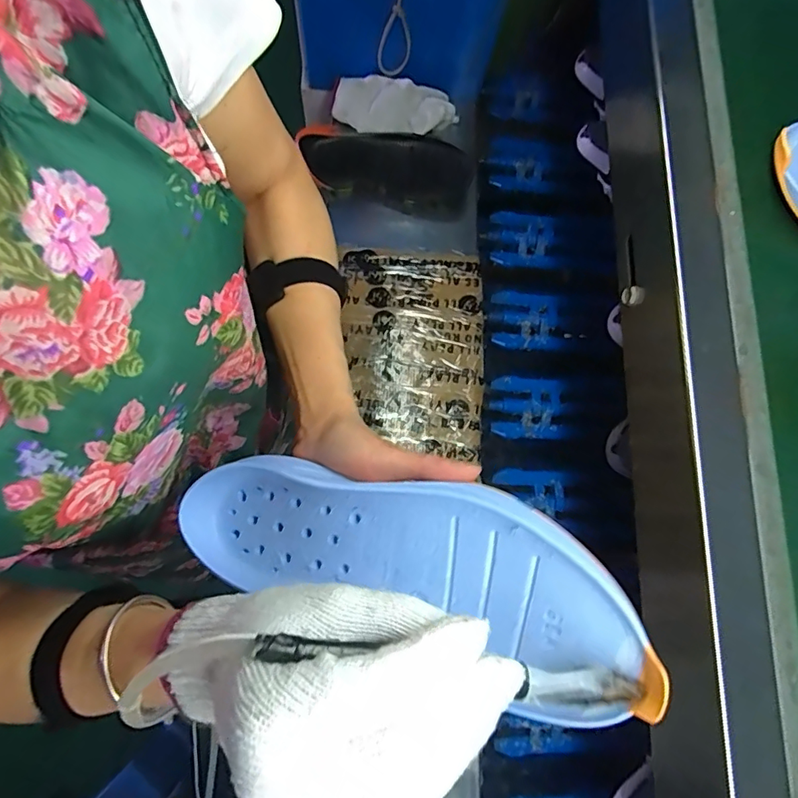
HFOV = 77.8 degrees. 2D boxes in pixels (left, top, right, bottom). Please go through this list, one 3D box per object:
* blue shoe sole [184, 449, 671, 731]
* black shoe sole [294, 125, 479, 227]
[{"bbox_3d":[-0.006,0.090,0.280,0.273,0.029,0.091,8,77,25],"label":"blue shoe sole"},{"bbox_3d":[-0.019,-0.356,0.765,0.260,0.063,0.095,15,78,5],"label":"black shoe sole"}]

